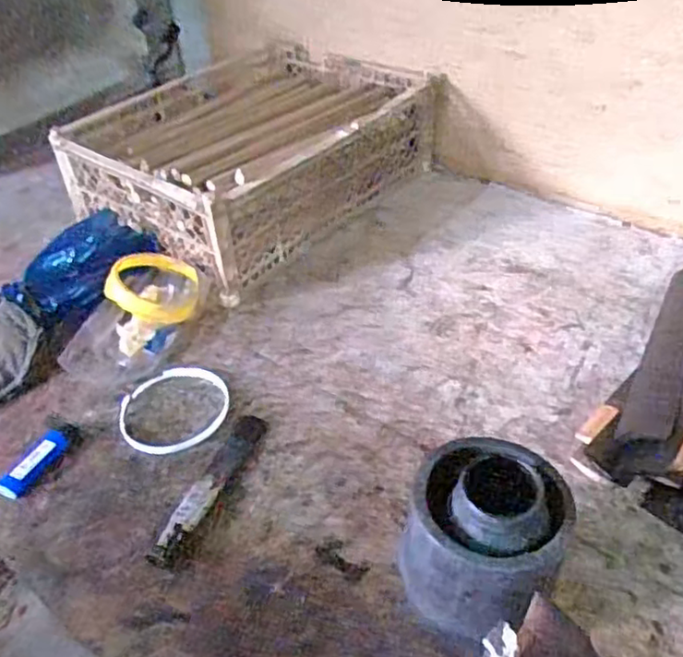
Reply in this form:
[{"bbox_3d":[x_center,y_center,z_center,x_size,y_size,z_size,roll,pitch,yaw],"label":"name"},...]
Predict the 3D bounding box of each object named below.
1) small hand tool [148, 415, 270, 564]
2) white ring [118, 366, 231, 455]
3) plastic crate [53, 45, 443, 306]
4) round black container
[{"bbox_3d":[-0.107,0.130,0.561,0.028,0.013,0.159,12,41,17],"label":"small hand tool"},{"bbox_3d":[-0.158,0.076,0.638,0.104,0.009,0.105,-1,39,1],"label":"white ring"},{"bbox_3d":[-0.107,-0.248,0.922,0.322,0.145,0.438,27,47,31],"label":"plastic crate"},{"bbox_3d":[0.095,0.147,0.446,0.096,0.122,0.093,-1,39,1],"label":"round black container"}]

